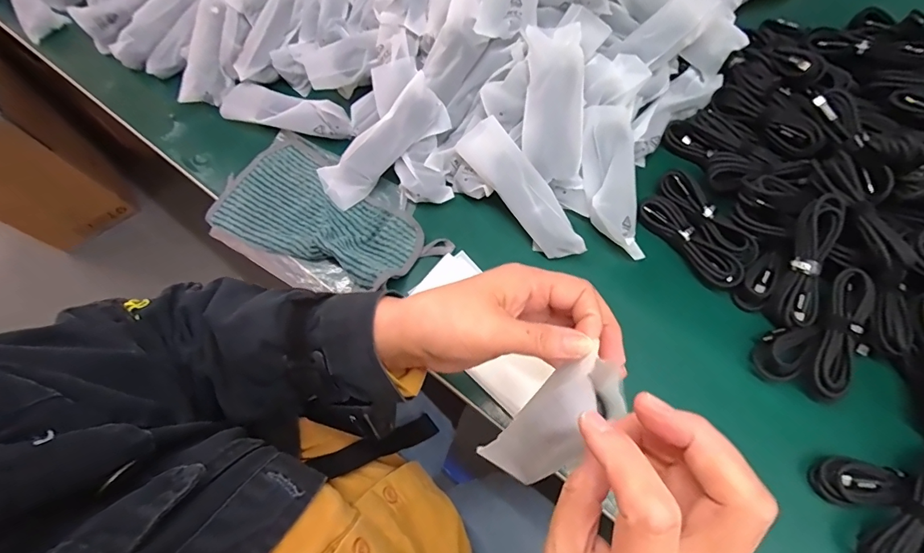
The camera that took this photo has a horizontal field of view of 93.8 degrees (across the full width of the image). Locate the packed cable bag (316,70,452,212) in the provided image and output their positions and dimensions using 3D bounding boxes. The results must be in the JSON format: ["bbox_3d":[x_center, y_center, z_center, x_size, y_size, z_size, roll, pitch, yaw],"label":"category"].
[{"bbox_3d":[-0.082,-0.133,0.448,0.149,0.043,0.049,-39,70,12],"label":"packed cable bag"}]

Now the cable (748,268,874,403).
[{"bbox_3d":[0.308,0.051,0.368,0.063,0.030,0.116,40,90,16],"label":"cable"}]

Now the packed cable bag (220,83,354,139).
[{"bbox_3d":[-0.196,-0.186,0.487,0.153,0.035,0.043,15,69,8],"label":"packed cable bag"}]

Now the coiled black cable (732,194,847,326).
[{"bbox_3d":[0.296,-0.013,0.379,0.056,0.028,0.112,30,105,13],"label":"coiled black cable"}]

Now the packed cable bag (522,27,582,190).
[{"bbox_3d":[0.088,-0.161,0.415,0.055,0.019,0.145,-4,101,0],"label":"packed cable bag"}]

